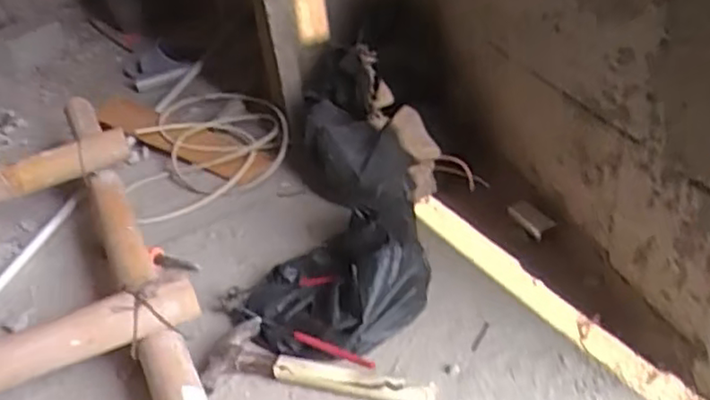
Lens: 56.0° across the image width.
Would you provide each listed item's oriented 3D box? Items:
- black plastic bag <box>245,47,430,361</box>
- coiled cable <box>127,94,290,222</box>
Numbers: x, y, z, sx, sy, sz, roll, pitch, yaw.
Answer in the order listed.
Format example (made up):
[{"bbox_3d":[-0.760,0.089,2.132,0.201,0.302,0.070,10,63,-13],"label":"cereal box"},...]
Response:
[{"bbox_3d":[-0.039,-0.002,0.999,0.255,0.180,0.534,-7,50,0],"label":"black plastic bag"},{"bbox_3d":[-0.299,-0.119,1.307,0.309,0.060,0.362,-27,45,-9],"label":"coiled cable"}]

